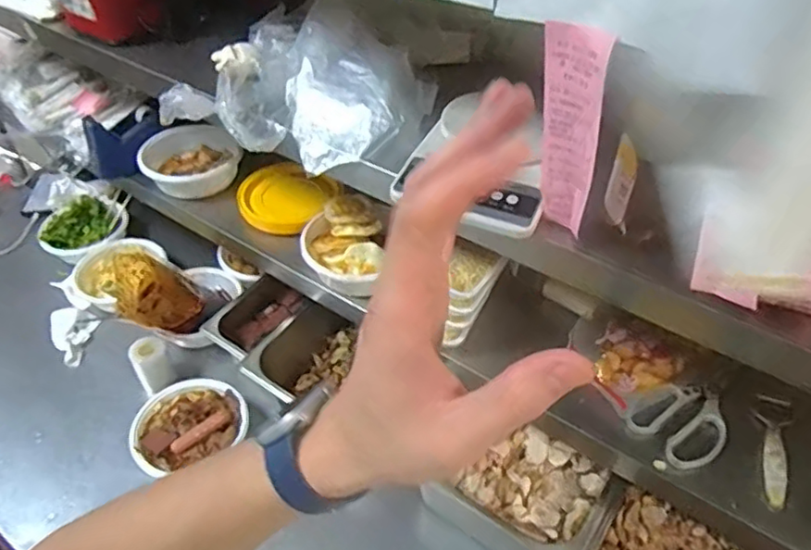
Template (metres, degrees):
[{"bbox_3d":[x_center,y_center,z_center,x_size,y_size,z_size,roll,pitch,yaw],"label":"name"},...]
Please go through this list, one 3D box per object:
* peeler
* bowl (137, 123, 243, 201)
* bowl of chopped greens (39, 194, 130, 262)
[{"bbox_3d":[0.416,0.197,0.700,0.042,0.022,0.141,18,46,19],"label":"peeler"},{"bbox_3d":[-0.379,-0.204,1.095,0.162,0.067,0.153,-1,43,0],"label":"bowl"},{"bbox_3d":[-0.683,-0.104,1.311,0.170,0.048,0.176,-1,43,0],"label":"bowl of chopped greens"}]

